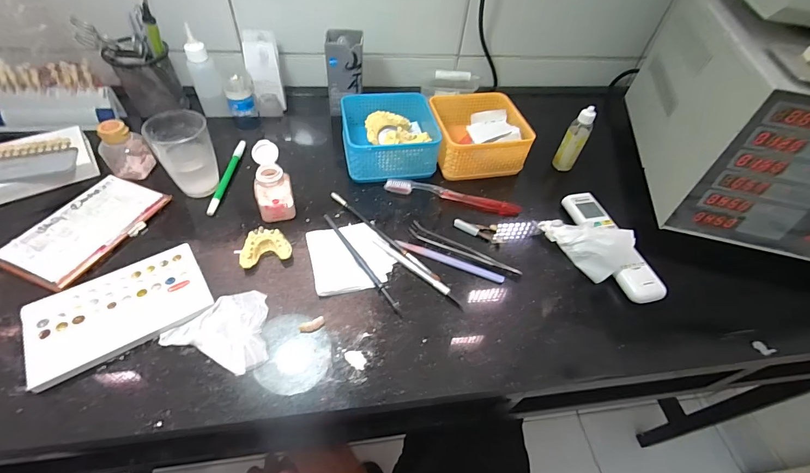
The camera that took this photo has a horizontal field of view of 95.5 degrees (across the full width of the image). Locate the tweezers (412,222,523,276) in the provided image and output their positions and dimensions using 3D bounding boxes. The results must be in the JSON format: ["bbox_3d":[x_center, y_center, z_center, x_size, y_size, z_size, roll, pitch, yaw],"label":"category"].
[{"bbox_3d":[0.073,0.017,0.460,0.145,0.008,0.022,25,52,14],"label":"tweezers"}]

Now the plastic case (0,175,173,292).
[{"bbox_3d":[-0.371,-0.012,0.431,0.091,0.018,0.152,20,51,11],"label":"plastic case"}]

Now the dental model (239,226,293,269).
[{"bbox_3d":[-0.164,0.012,0.428,0.055,0.022,0.040,-15,53,-17],"label":"dental model"}]

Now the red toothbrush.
[{"bbox_3d":[0.066,-0.059,0.514,0.188,0.010,0.025,13,50,4],"label":"red toothbrush"}]

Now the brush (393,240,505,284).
[{"bbox_3d":[0.055,0.029,0.450,0.135,0.004,0.013,20,51,10],"label":"brush"}]

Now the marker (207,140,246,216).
[{"bbox_3d":[-0.247,-0.087,0.511,0.013,0.006,0.146,4,50,-2],"label":"marker"}]

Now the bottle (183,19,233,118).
[{"bbox_3d":[-0.309,-0.248,0.570,0.039,0.126,0.035,-19,55,-20],"label":"bottle"}]

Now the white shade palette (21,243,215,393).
[{"bbox_3d":[-0.289,0.070,0.374,0.155,0.011,0.097,-25,57,-24],"label":"white shade palette"}]

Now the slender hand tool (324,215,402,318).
[{"bbox_3d":[-0.053,0.029,0.436,0.007,0.004,0.166,-29,61,-24],"label":"slender hand tool"}]

